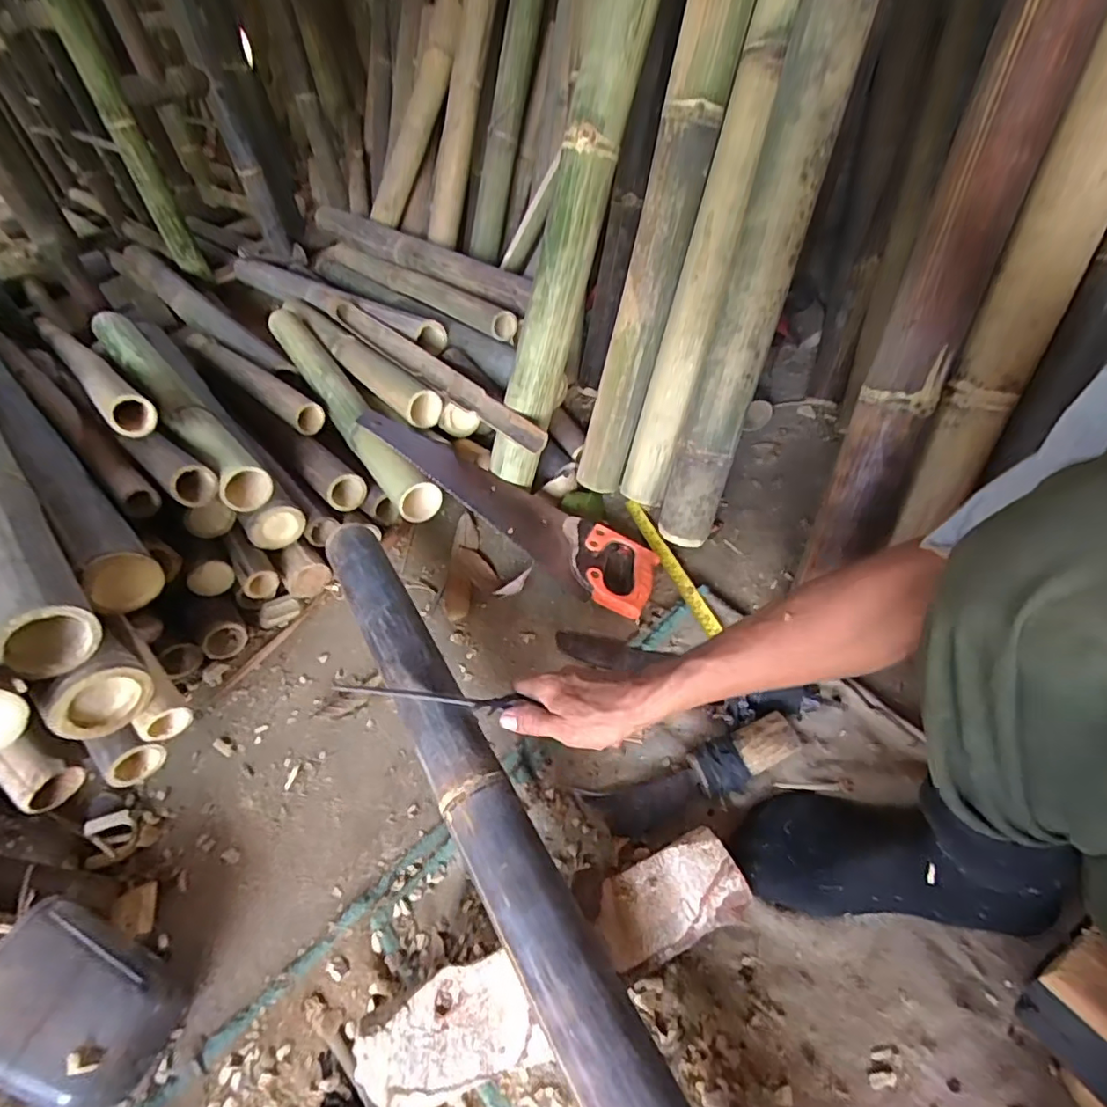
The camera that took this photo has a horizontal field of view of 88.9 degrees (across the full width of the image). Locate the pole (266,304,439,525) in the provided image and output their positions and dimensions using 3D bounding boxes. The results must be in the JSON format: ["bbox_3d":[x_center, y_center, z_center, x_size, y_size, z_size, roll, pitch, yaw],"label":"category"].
[{"bbox_3d":[-0.381,-0.281,0.992,0.069,0.074,0.660,-29,50,-21],"label":"pole"}]

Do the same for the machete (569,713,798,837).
[{"bbox_3d":[0.144,0.228,0.581,0.220,0.033,0.053,-25,50,-1],"label":"machete"}]

